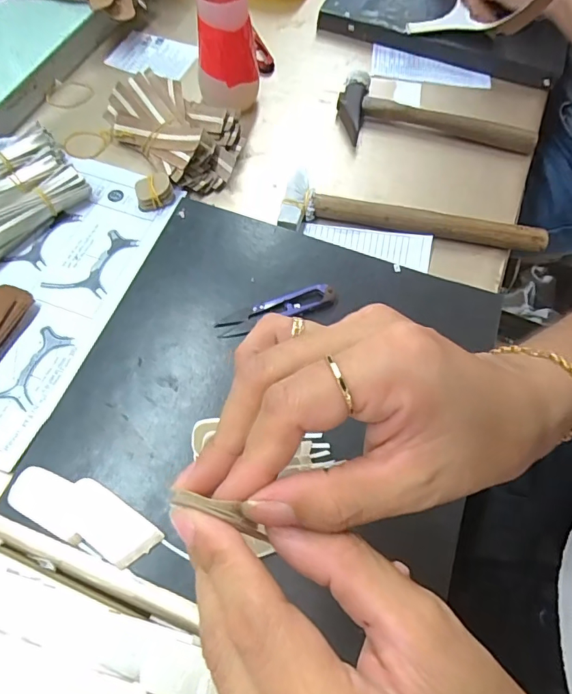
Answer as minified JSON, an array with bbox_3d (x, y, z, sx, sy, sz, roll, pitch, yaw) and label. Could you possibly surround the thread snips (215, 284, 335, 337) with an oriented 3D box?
[{"bbox_3d":[-0.008,-0.031,0.387,0.100,0.010,0.022,-19,66,-11],"label":"thread snips"}]

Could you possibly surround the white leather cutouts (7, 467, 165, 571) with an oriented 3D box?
[{"bbox_3d":[-0.136,0.112,0.316,0.106,0.004,0.038,24,65,9],"label":"white leather cutouts"}]

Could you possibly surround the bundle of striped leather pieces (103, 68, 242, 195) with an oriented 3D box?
[{"bbox_3d":[-0.111,-0.223,0.483,0.153,0.042,0.091,39,68,16],"label":"bundle of striped leather pieces"}]

